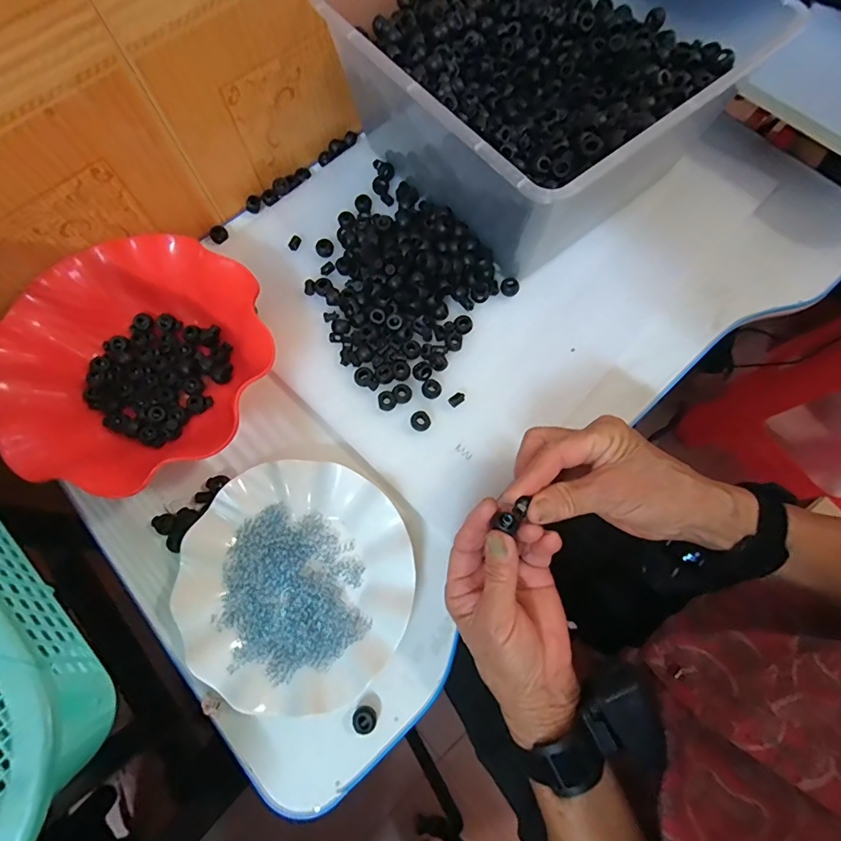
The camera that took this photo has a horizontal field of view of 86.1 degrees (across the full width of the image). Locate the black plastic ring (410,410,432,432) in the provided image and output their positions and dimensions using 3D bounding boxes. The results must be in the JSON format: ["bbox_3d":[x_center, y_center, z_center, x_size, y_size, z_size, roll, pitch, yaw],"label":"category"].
[{"bbox_3d":[0.000,0.001,0.396,0.018,0.004,0.017,0,72,0],"label":"black plastic ring"}]

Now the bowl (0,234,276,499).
[{"bbox_3d":[-0.244,-0.050,0.392,0.206,0.053,0.214,0,72,0],"label":"bowl"}]

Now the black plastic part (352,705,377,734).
[{"bbox_3d":[-0.042,0.222,0.335,0.017,0.014,0.016,0,72,0],"label":"black plastic part"}]

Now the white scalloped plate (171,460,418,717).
[{"bbox_3d":[-0.098,0.125,0.359,0.178,0.021,0.177,0,72,0],"label":"white scalloped plate"}]

